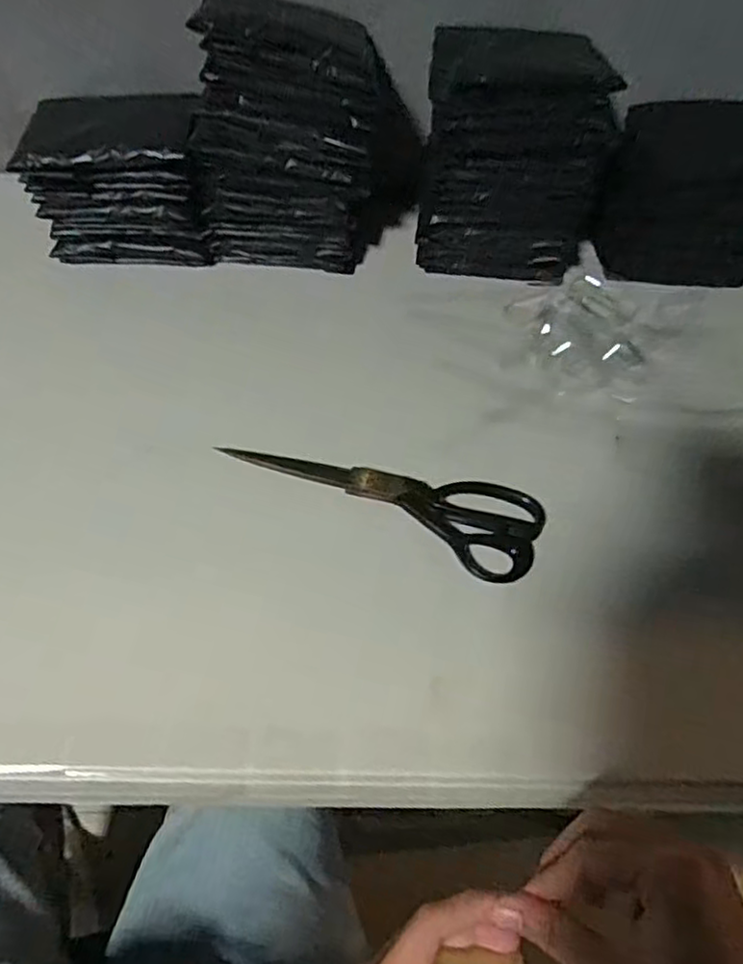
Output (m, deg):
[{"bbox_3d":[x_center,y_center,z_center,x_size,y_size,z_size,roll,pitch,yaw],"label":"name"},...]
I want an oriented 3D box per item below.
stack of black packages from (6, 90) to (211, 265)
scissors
[{"bbox_3d":[-0.230,-0.278,0.612,0.154,0.119,0.100,0,55,-5],"label":"stack of black packages"},{"bbox_3d":[0.012,0.002,0.506,0.239,0.015,0.076,23,56,11],"label":"scissors"}]

